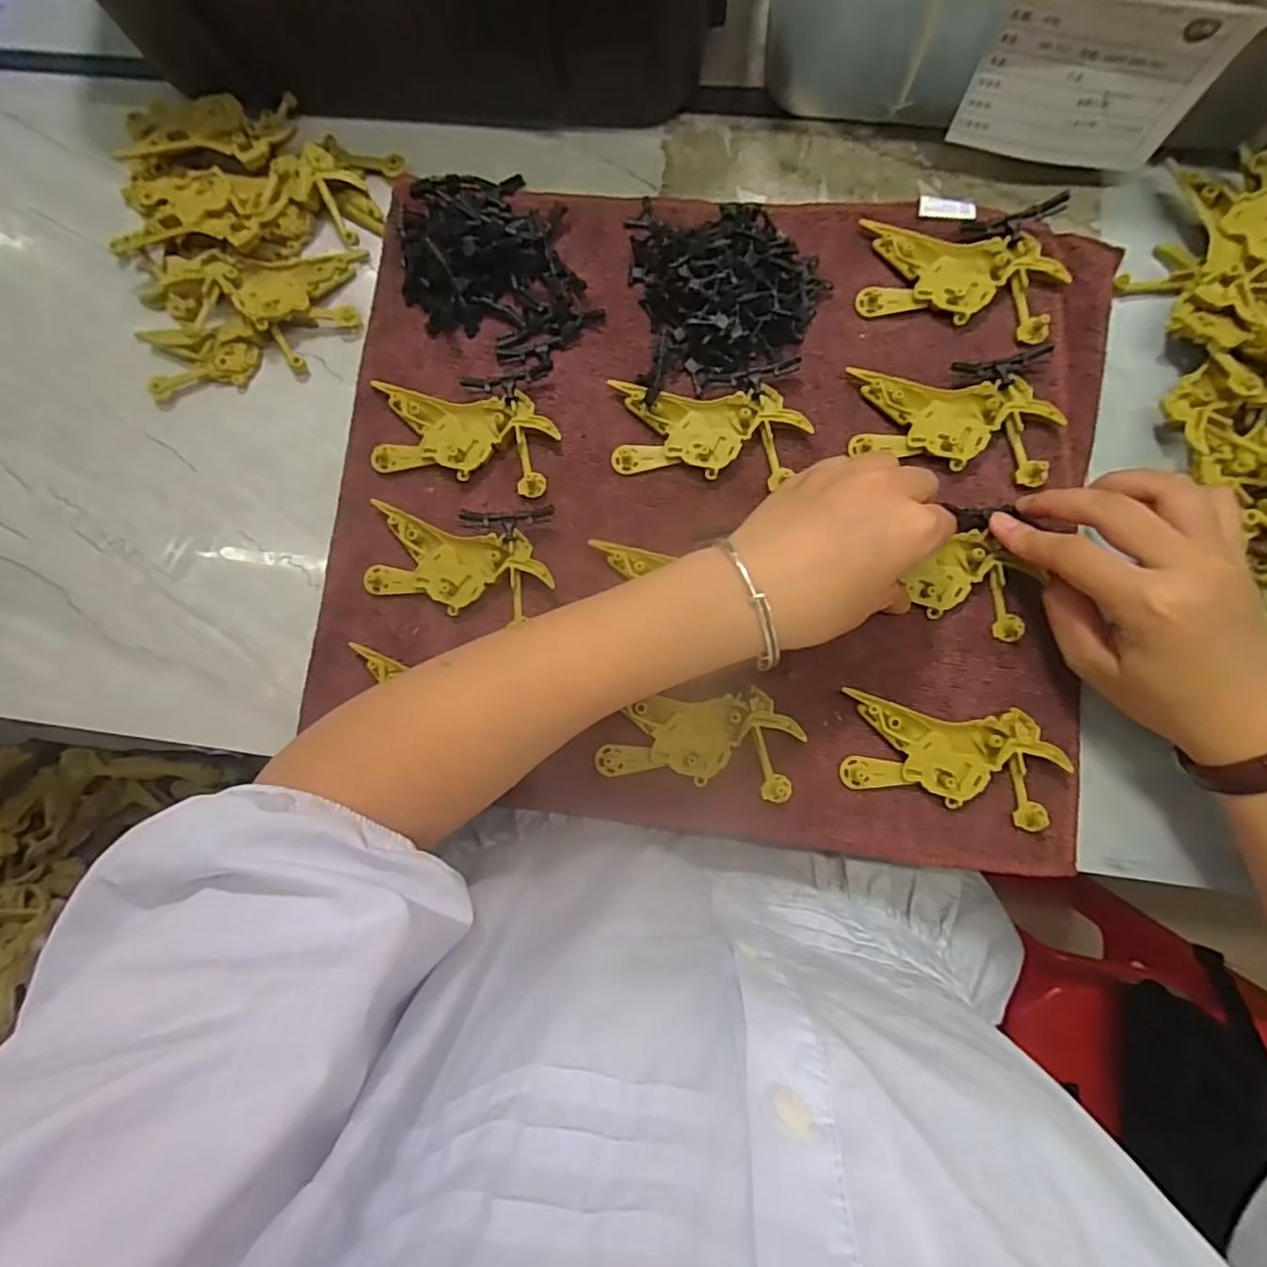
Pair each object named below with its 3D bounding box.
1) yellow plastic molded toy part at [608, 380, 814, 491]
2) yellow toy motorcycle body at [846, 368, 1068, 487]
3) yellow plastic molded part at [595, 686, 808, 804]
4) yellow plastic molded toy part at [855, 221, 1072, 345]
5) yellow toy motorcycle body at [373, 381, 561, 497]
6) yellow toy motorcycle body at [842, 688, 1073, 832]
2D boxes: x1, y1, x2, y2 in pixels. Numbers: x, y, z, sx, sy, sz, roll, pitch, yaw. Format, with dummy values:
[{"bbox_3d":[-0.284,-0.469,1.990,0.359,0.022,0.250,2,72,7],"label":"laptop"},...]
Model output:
[{"bbox_3d":[0.039,-0.107,0.324,0.098,0.009,0.048,3,85,4],"label":"yellow plastic molded toy part"},{"bbox_3d":[0.164,-0.108,0.316,0.099,0.009,0.046,11,86,5],"label":"yellow toy motorcycle body"},{"bbox_3d":[0.033,0.053,0.309,0.096,0.006,0.050,8,86,5],"label":"yellow plastic molded part"},{"bbox_3d":[0.172,-0.188,0.325,0.100,0.009,0.048,14,86,5],"label":"yellow plastic molded toy part"},{"bbox_3d":[-0.091,-0.106,0.332,0.095,0.009,0.049,10,86,5],"label":"yellow toy motorcycle body"},{"bbox_3d":[0.154,0.059,0.300,0.101,0.008,0.050,13,86,5],"label":"yellow toy motorcycle body"}]

